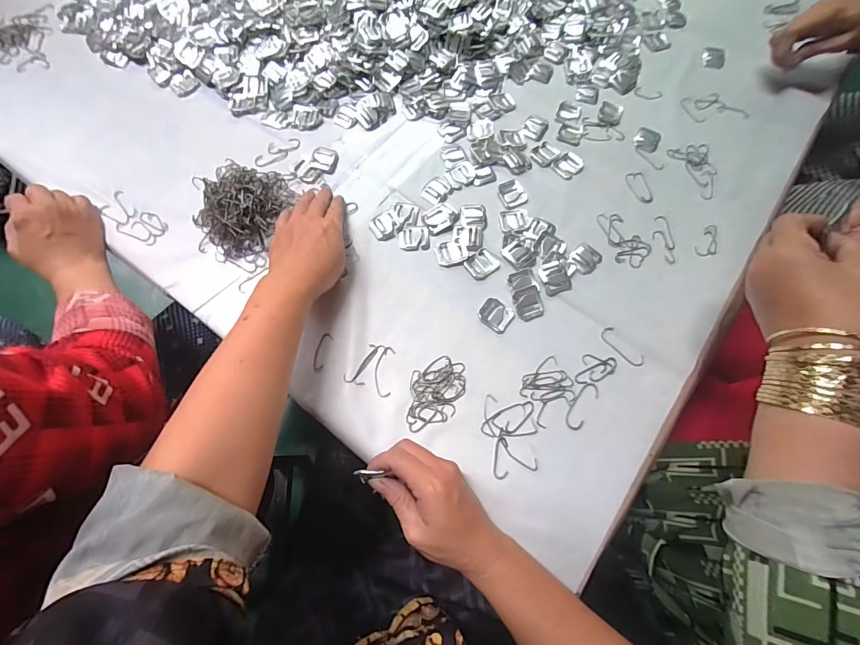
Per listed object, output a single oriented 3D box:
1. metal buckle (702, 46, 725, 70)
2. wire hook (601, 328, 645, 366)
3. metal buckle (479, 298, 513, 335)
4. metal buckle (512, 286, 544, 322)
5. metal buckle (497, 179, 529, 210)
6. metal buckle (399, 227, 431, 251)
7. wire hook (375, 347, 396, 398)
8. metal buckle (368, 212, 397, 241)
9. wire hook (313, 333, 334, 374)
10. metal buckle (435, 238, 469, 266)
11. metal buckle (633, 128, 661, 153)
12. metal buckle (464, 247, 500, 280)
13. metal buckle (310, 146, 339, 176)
[{"bbox_3d":[0.411,-0.384,0.573,0.032,0.004,0.038,14,69,5],"label":"metal buckle"},{"bbox_3d":[0.203,0.026,0.419,0.018,0.004,0.051,-40,75,-12],"label":"wire hook"},{"bbox_3d":[0.071,-0.009,0.426,0.035,0.004,0.030,38,73,13],"label":"metal buckle"},{"bbox_3d":[0.108,-0.020,0.431,0.030,0.004,0.036,-13,86,-1],"label":"metal buckle"},{"bbox_3d":[0.100,-0.156,0.480,0.032,0.004,0.037,-20,70,-8],"label":"metal buckle"},{"bbox_3d":[-0.018,-0.097,0.457,0.034,0.004,0.030,-3,69,-2],"label":"metal buckle"},{"bbox_3d":[-0.047,0.050,0.404,0.018,0.004,0.052,5,69,1],"label":"wire hook"},{"bbox_3d":[-0.054,-0.112,0.464,0.030,0.004,0.031,-31,72,-12],"label":"metal buckle"},{"bbox_3d":[-0.112,0.030,0.410,0.013,0.004,0.041,14,69,5],"label":"wire hook"},{"bbox_3d":[0.025,-0.081,0.452,0.035,0.005,0.031,-11,69,-5],"label":"metal buckle"},{"bbox_3d":[0.286,-0.241,0.520,0.031,0.004,0.037,26,71,9],"label":"metal buckle"},{"bbox_3d":[0.058,-0.066,0.445,0.035,0.004,0.030,-37,73,-14],"label":"metal buckle"},{"bbox_3d":[-0.132,-0.204,0.498,0.032,0.004,0.039,6,69,2],"label":"metal buckle"}]

